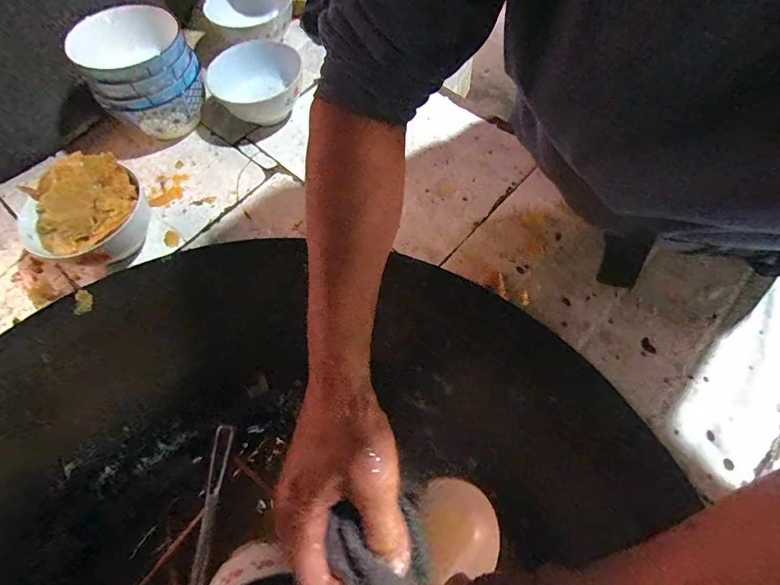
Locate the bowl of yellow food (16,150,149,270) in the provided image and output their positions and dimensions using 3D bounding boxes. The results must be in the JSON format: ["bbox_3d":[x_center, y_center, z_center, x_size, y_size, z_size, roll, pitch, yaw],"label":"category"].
[{"bbox_3d":[-0.328,-0.080,0.462,0.122,0.075,0.122,-2,63,3],"label":"bowl of yellow food"}]

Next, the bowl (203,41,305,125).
[{"bbox_3d":[-0.173,-0.272,0.557,0.108,0.066,0.125,-40,67,-15],"label":"bowl"}]

